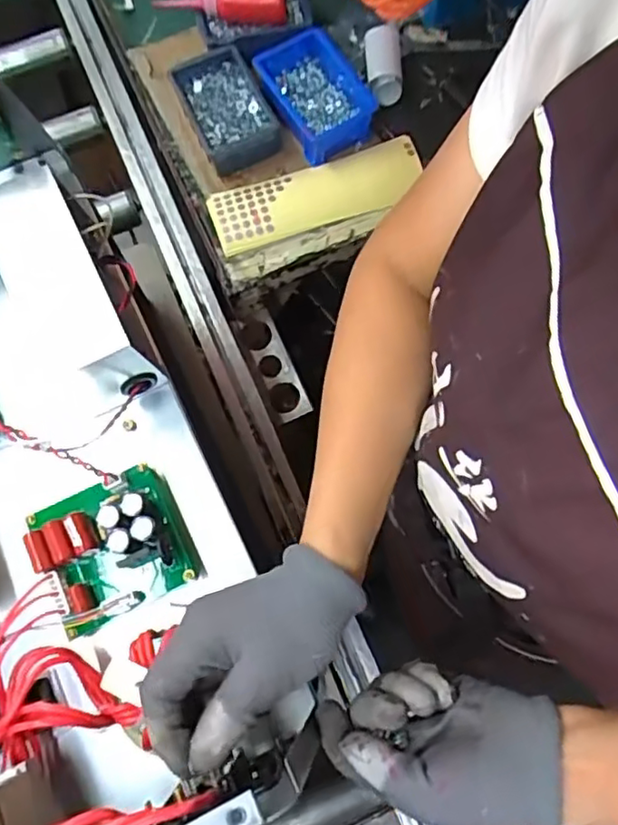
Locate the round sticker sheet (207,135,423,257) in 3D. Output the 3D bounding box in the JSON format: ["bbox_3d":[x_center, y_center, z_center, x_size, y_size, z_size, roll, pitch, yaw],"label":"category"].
[{"bbox_3d":[0.011,-0.269,0.763,0.260,0.017,0.084,-20,74,-5],"label":"round sticker sheet"}]

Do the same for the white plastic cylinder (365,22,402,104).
[{"bbox_3d":[0.100,-0.452,0.810,0.049,0.040,0.115,-3,73,0],"label":"white plastic cylinder"}]

